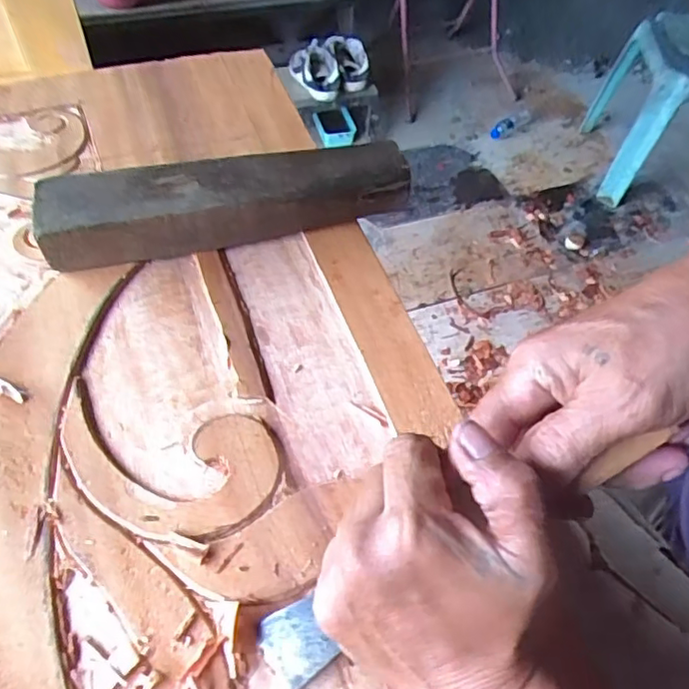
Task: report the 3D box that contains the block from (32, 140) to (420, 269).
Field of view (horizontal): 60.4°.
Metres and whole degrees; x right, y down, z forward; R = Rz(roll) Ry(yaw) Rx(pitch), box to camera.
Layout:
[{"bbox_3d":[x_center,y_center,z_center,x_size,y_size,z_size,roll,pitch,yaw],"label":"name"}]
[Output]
[{"bbox_3d":[-0.083,-0.107,0.439,0.255,0.046,0.056,-12,58,-13],"label":"block"}]

